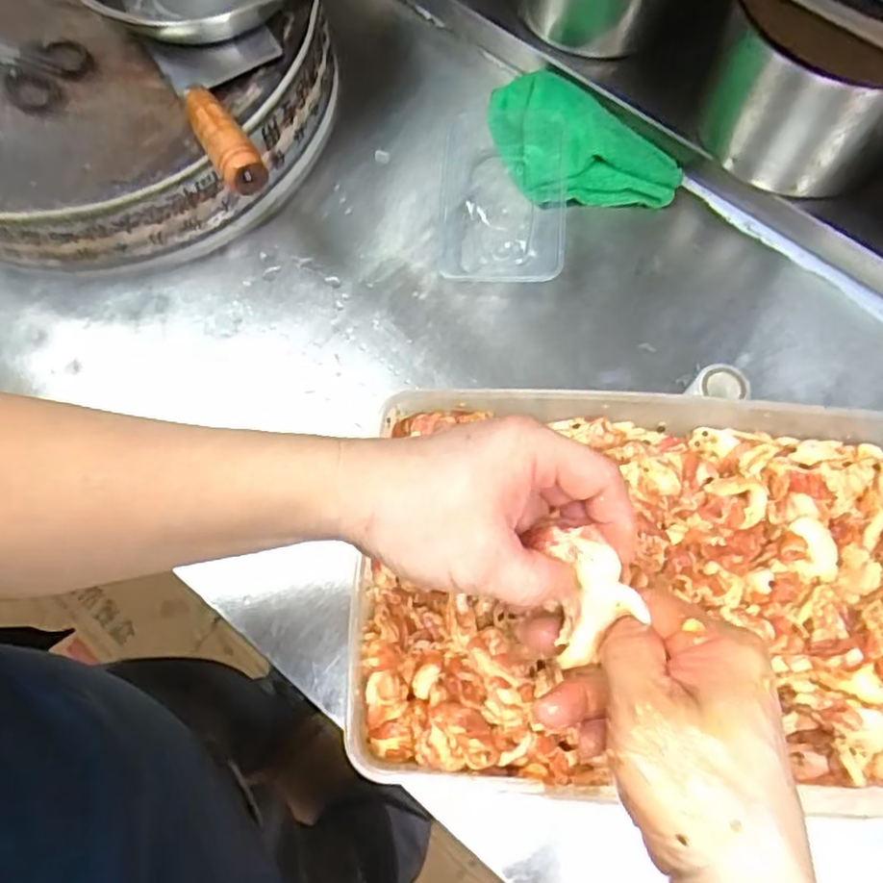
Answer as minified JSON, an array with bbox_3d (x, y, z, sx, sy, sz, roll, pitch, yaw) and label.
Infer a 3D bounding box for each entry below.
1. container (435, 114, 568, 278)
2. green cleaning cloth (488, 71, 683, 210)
[{"bbox_3d":[0.056,-0.220,0.592,0.108,0.037,0.181,2,72,2],"label":"container"},{"bbox_3d":[0.116,-0.261,0.600,0.189,0.035,0.104,37,76,12],"label":"green cleaning cloth"}]

